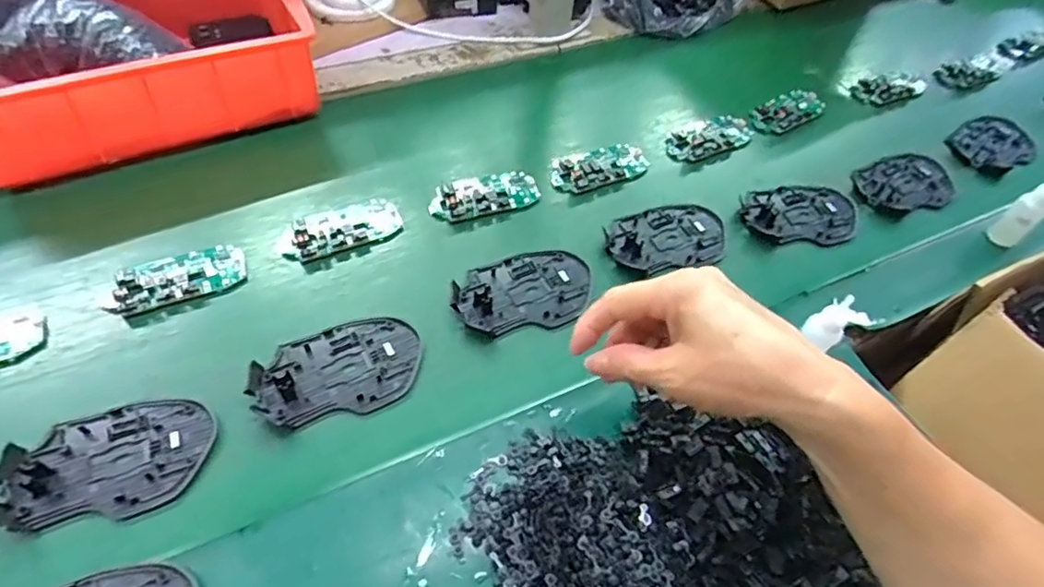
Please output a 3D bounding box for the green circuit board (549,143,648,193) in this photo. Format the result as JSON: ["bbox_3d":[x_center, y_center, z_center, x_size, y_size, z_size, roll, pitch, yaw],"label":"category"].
[{"bbox_3d":[0.076,-0.126,0.569,0.100,0.009,0.055,-16,55,-17],"label":"green circuit board"}]

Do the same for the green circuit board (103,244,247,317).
[{"bbox_3d":[-0.263,-0.013,0.450,0.093,0.013,0.048,-20,57,-20],"label":"green circuit board"}]

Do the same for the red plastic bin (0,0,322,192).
[{"bbox_3d":[-0.359,-0.222,0.553,0.291,0.086,0.203,-22,57,-21],"label":"red plastic bin"}]

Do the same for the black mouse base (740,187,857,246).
[{"bbox_3d":[0.258,-0.075,0.547,0.106,0.010,0.073,3,52,-4],"label":"black mouse base"}]

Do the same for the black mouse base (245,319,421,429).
[{"bbox_3d":[-0.129,0.051,0.411,0.112,0.011,0.072,-10,54,-13],"label":"black mouse base"}]

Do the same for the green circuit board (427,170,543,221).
[{"bbox_3d":[-0.035,-0.091,0.535,0.099,0.007,0.054,-11,54,-14],"label":"green circuit board"}]

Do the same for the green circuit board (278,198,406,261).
[{"bbox_3d":[-0.153,-0.056,0.496,0.099,0.009,0.048,-20,57,-20],"label":"green circuit board"}]

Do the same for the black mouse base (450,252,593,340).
[{"bbox_3d":[0.002,-0.005,0.466,0.111,0.011,0.073,-17,55,-18],"label":"black mouse base"}]

